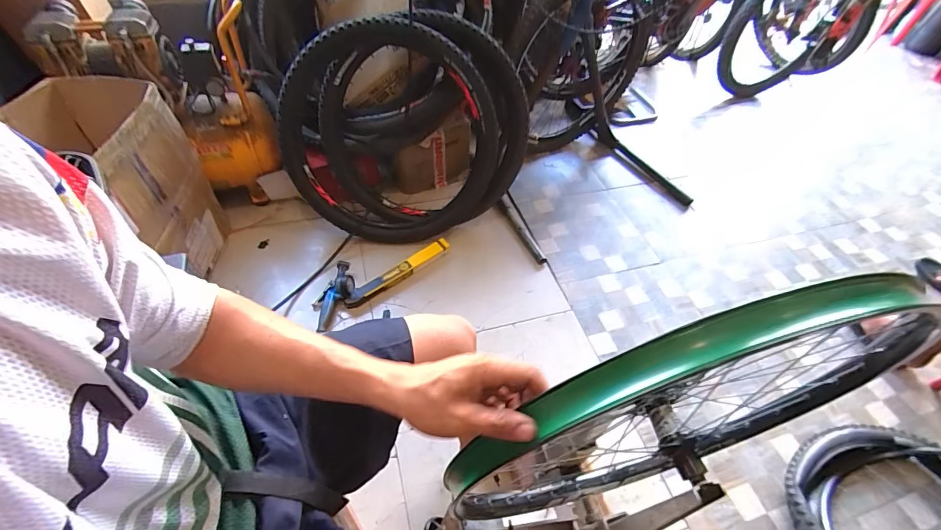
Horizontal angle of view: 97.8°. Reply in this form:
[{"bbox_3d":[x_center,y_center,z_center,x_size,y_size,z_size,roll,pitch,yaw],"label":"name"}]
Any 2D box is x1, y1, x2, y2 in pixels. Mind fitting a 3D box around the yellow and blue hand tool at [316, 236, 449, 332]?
[{"bbox_3d":[-0.285,0.003,1.314,0.434,0.043,0.162,-32,60,-27],"label":"yellow and blue hand tool"}]

